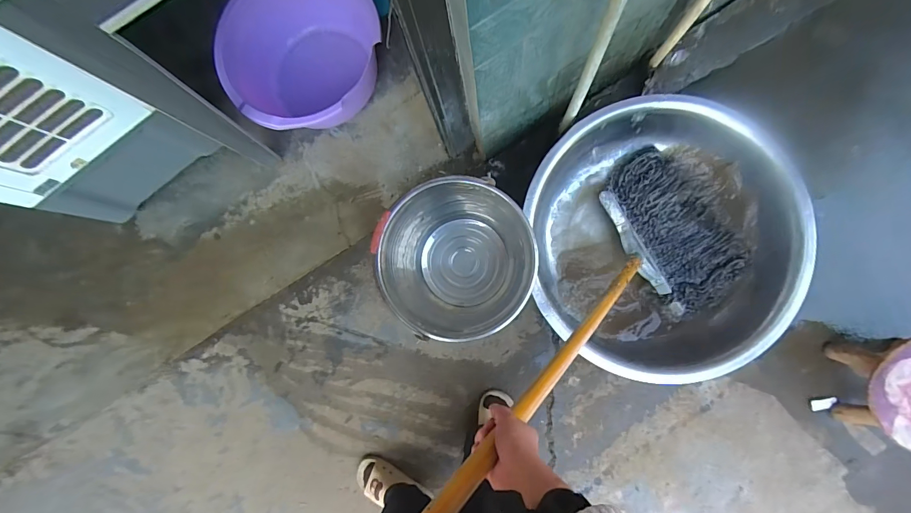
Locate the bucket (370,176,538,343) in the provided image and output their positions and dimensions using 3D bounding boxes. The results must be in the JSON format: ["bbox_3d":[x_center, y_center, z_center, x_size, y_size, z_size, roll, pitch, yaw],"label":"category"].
[{"bbox_3d":[0.005,0.011,0.960,0.321,0.299,0.314,0,88,2],"label":"bucket"}]

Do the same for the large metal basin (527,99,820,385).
[{"bbox_3d":[0.499,-0.038,0.993,0.619,0.186,0.609,0,88,2],"label":"large metal basin"}]

